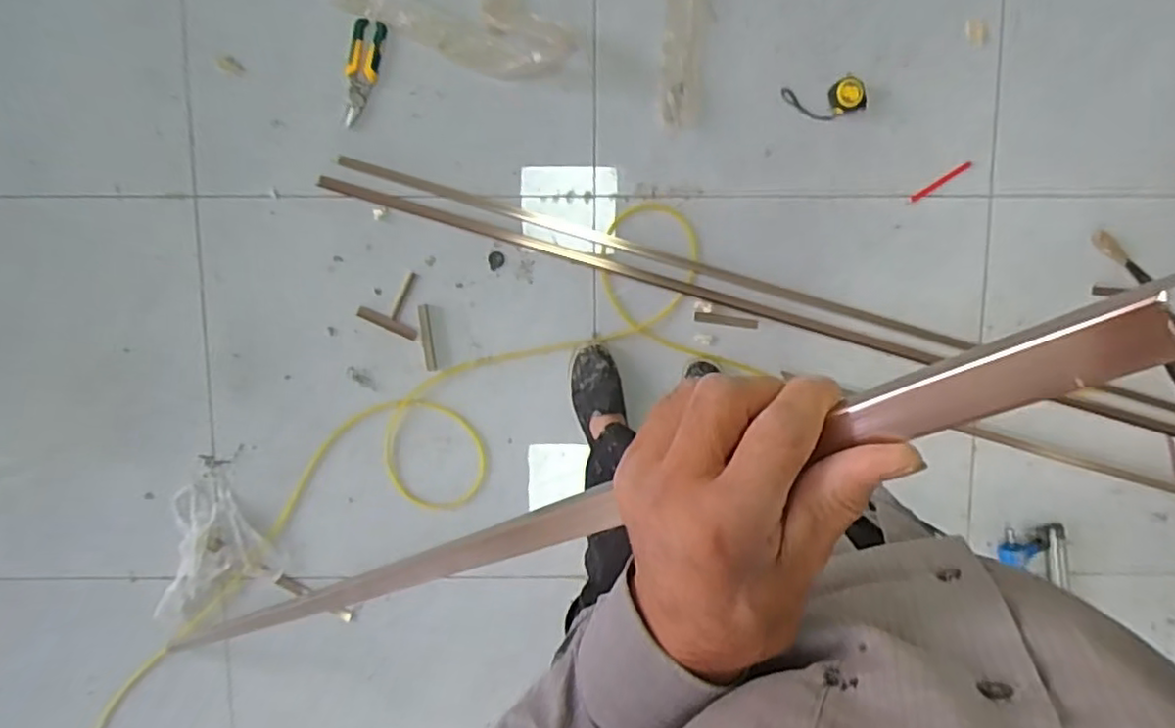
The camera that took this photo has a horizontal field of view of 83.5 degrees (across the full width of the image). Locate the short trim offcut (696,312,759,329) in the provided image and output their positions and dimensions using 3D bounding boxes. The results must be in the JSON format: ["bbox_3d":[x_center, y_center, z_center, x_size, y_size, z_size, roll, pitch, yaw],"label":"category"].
[{"bbox_3d":[0.288,-0.089,1.359,0.132,0.010,0.019,8,98,-2],"label":"short trim offcut"}]

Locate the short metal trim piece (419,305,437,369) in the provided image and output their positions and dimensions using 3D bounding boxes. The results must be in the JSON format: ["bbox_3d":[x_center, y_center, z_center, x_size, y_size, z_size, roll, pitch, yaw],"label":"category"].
[{"bbox_3d":[-0.335,-0.054,1.376,0.022,0.006,0.138,-7,98,0],"label":"short metal trim piece"}]

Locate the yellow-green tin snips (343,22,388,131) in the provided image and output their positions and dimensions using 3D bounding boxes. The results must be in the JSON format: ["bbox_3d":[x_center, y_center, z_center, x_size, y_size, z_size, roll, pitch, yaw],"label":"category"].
[{"bbox_3d":[-0.443,-0.567,1.286,0.057,0.023,0.200,17,97,-3],"label":"yellow-green tin snips"}]

